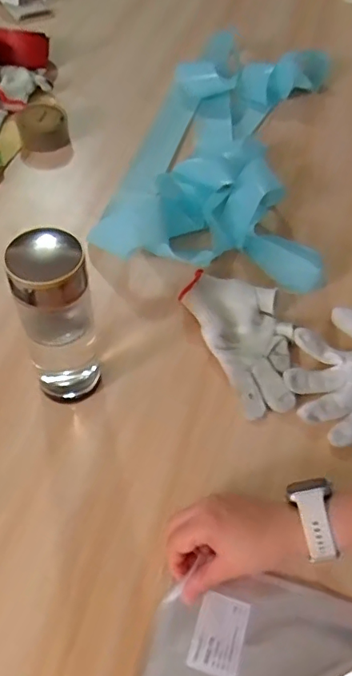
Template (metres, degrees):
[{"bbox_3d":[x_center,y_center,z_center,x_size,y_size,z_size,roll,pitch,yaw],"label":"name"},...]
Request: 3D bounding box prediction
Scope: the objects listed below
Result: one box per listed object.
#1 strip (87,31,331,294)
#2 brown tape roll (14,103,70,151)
[{"bbox_3d":[0.082,-0.284,0.782,0.271,0.065,0.475,13,53,5],"label":"strip"},{"bbox_3d":[-0.201,-0.318,0.820,0.071,0.049,0.057,-11,55,-12],"label":"brown tape roll"}]

